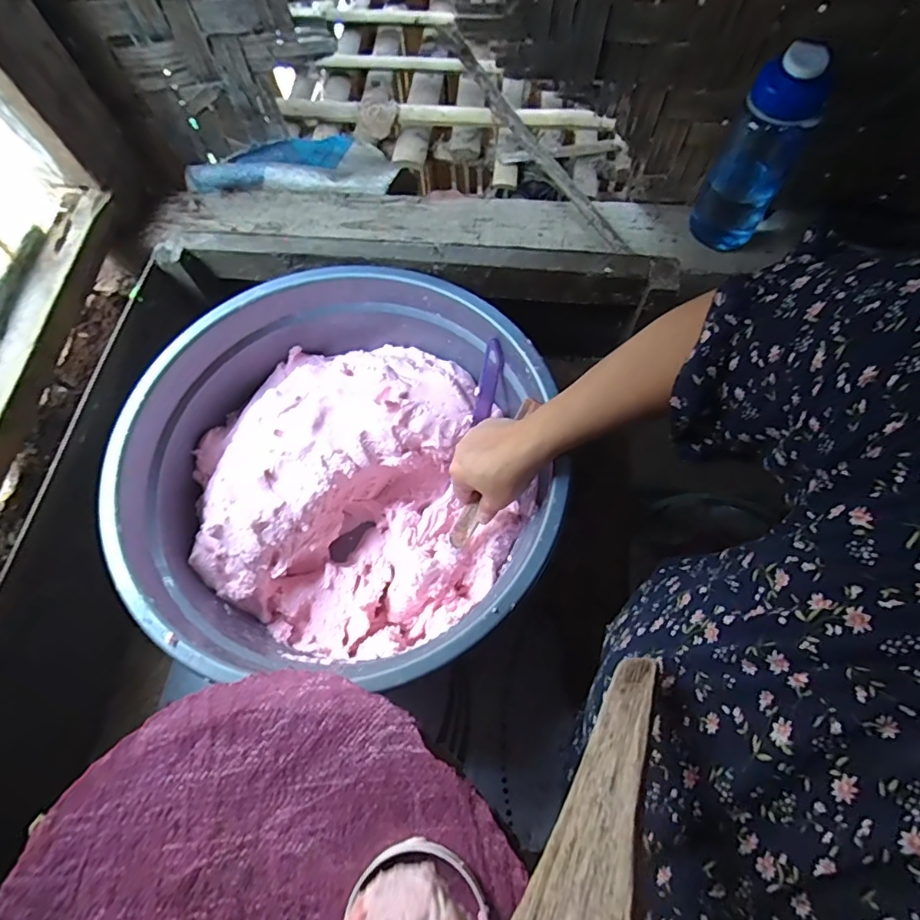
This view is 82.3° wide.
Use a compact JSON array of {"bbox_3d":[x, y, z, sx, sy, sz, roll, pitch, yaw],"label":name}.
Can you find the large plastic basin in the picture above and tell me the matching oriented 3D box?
[{"bbox_3d":[-0.113,0.018,0.560,0.394,0.178,0.382,-1,69,2],"label":"large plastic basin"}]

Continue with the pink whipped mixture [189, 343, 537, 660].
[{"bbox_3d":[-0.113,0.035,0.586,0.315,0.106,0.329,-1,69,2],"label":"pink whipped mixture"}]

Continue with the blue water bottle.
[{"bbox_3d":[0.315,-0.324,0.556,0.077,0.204,0.083,22,71,11],"label":"blue water bottle"}]

